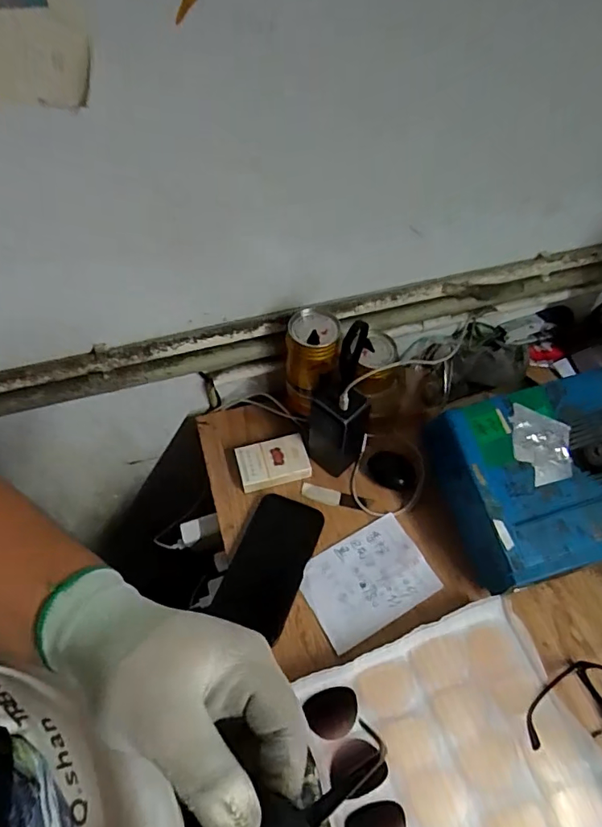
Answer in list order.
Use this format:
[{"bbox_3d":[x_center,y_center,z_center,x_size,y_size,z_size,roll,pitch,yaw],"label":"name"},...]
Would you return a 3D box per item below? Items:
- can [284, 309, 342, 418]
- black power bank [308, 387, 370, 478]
[{"bbox_3d":[0.012,-0.051,0.623,0.060,0.157,0.062,0,55,0],"label":"can"},{"bbox_3d":[0.046,0.015,0.613,0.051,0.137,0.059,-38,63,-24],"label":"black power bank"}]

